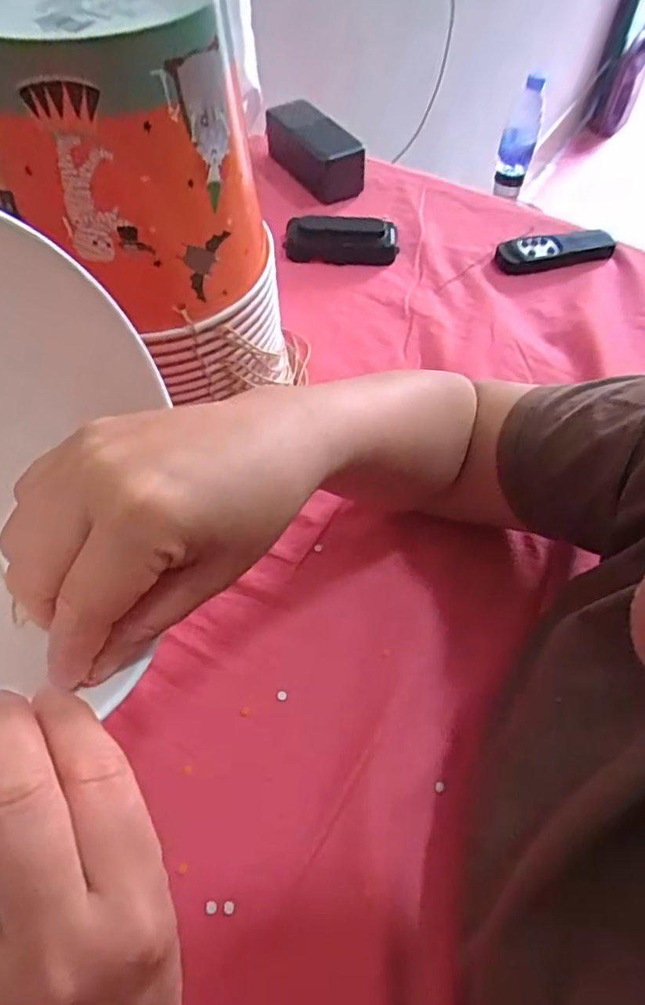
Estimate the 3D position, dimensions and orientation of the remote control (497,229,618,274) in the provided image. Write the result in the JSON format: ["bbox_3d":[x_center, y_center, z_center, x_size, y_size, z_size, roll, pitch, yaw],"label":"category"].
[{"bbox_3d":[0.226,-0.243,0.585,0.118,0.016,0.033,-12,57,-8],"label":"remote control"}]

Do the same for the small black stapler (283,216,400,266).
[{"bbox_3d":[0.017,-0.253,0.581,0.107,0.025,0.039,3,56,2],"label":"small black stapler"}]

